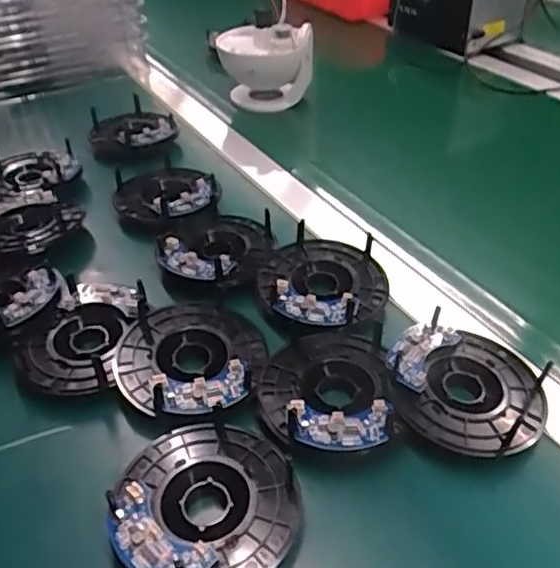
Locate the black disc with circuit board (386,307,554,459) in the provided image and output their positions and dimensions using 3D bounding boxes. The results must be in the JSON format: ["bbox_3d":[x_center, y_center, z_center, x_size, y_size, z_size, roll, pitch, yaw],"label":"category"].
[{"bbox_3d":[0.121,0.062,0.392,0.098,0.025,0.098,-1,41,1],"label":"black disc with circuit board"}]

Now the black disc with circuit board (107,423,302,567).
[{"bbox_3d":[-0.041,0.118,0.333,0.097,0.022,0.099,-1,41,1],"label":"black disc with circuit board"}]

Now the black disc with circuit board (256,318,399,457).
[{"bbox_3d":[0.030,0.064,0.391,0.085,0.019,0.100,-2,41,-1],"label":"black disc with circuit board"}]

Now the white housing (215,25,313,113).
[{"bbox_3d":[-0.018,-0.294,0.815,0.119,0.107,0.103,-1,41,1],"label":"white housing"}]

